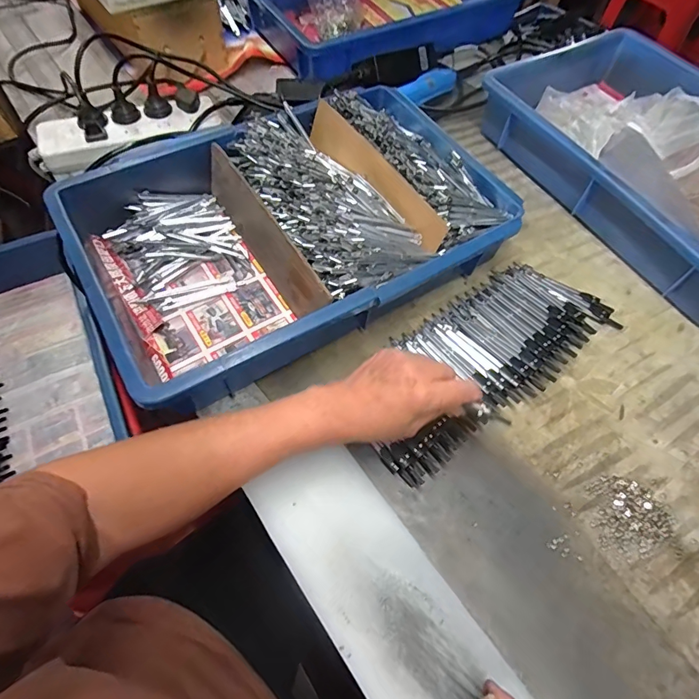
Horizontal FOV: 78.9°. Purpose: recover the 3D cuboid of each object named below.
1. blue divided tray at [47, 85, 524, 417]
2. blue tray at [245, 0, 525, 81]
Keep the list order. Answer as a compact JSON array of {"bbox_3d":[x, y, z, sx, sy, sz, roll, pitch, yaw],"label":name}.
[{"bbox_3d":[-0.057,-0.146,0.464,0.430,0.075,0.296,-27,66,-18],"label":"blue divided tray"},{"bbox_3d":[0.056,-0.593,0.726,0.412,0.092,0.290,-18,63,-13],"label":"blue tray"}]

